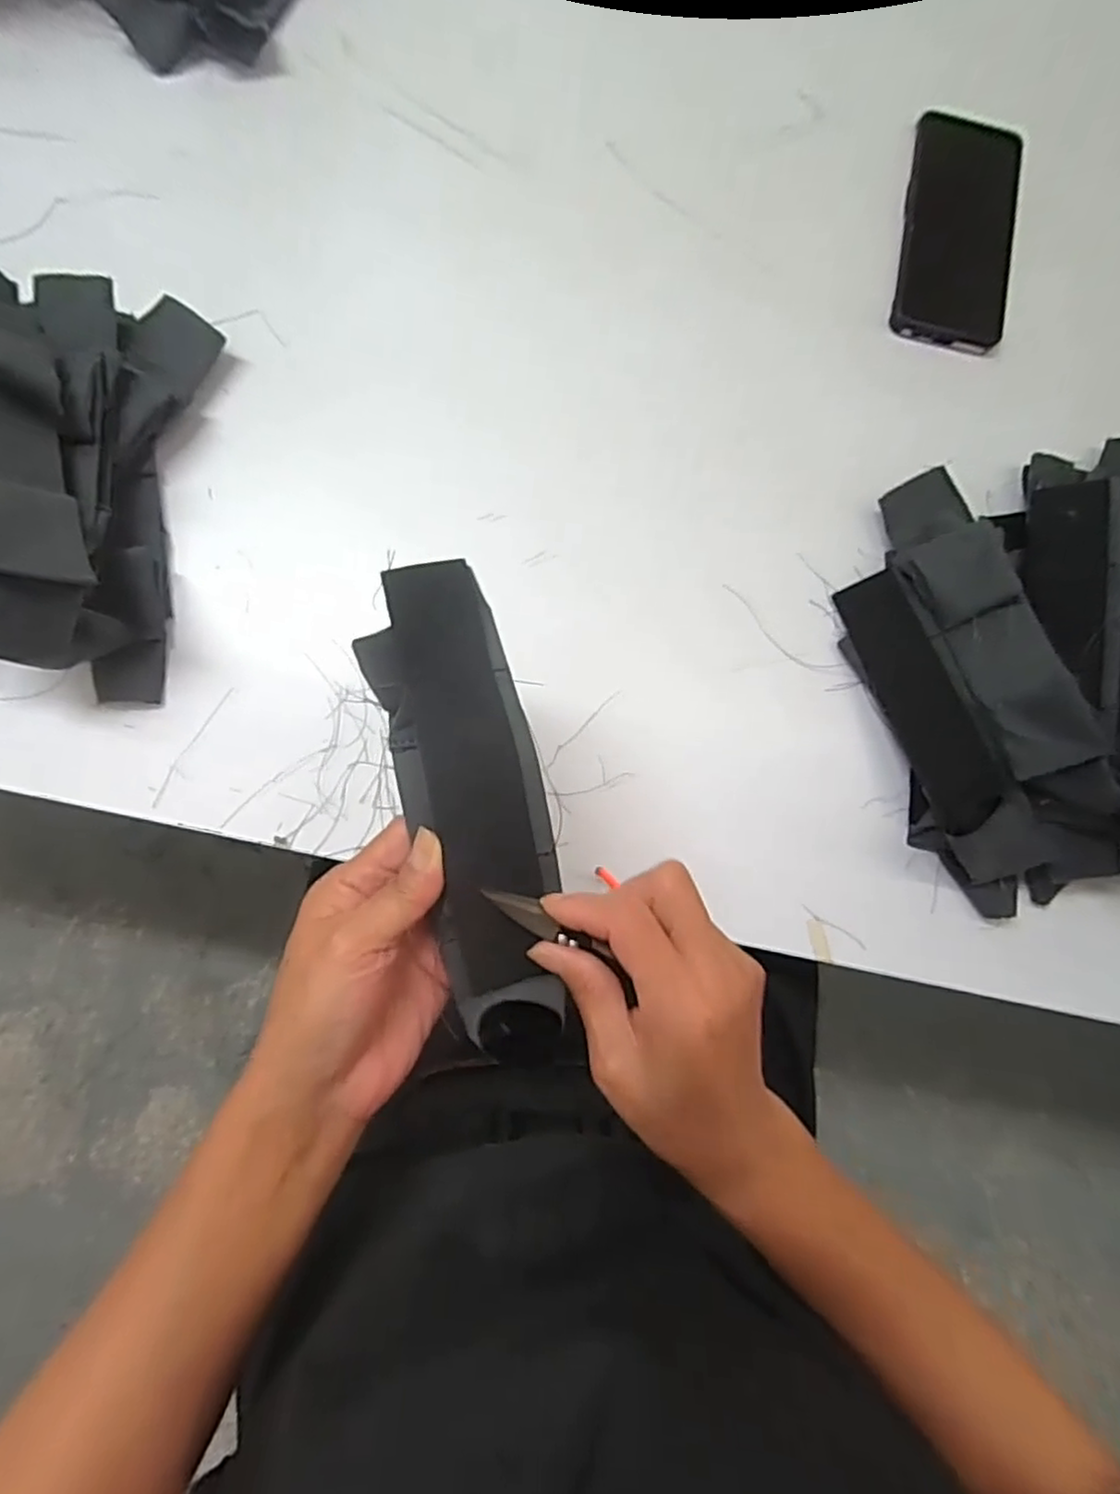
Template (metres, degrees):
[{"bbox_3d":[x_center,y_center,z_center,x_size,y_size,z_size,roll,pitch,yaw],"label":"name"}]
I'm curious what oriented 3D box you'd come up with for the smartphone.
[{"bbox_3d":[0.277,-0.358,0.477,0.085,0.012,0.169,10,82,-4],"label":"smartphone"}]

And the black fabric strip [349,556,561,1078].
[{"bbox_3d":[-0.035,0.024,0.278,0.056,0.020,0.202,-12,87,-7],"label":"black fabric strip"}]

